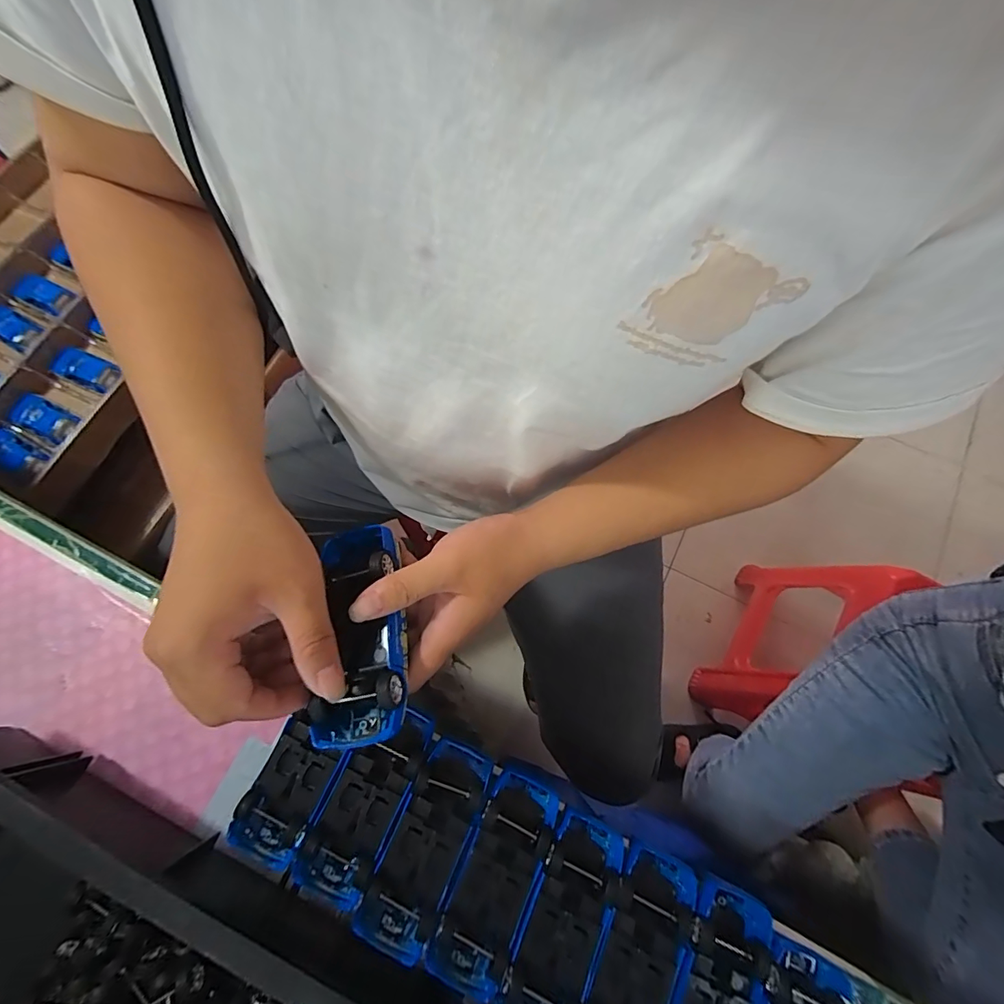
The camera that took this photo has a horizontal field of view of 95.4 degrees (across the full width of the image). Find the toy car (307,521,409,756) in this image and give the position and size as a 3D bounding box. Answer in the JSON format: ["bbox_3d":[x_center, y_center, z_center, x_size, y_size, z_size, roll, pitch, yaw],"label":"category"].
[{"bbox_3d":[-0.089,0.079,0.282,0.053,0.034,0.126,-9,62,-3],"label":"toy car"}]

